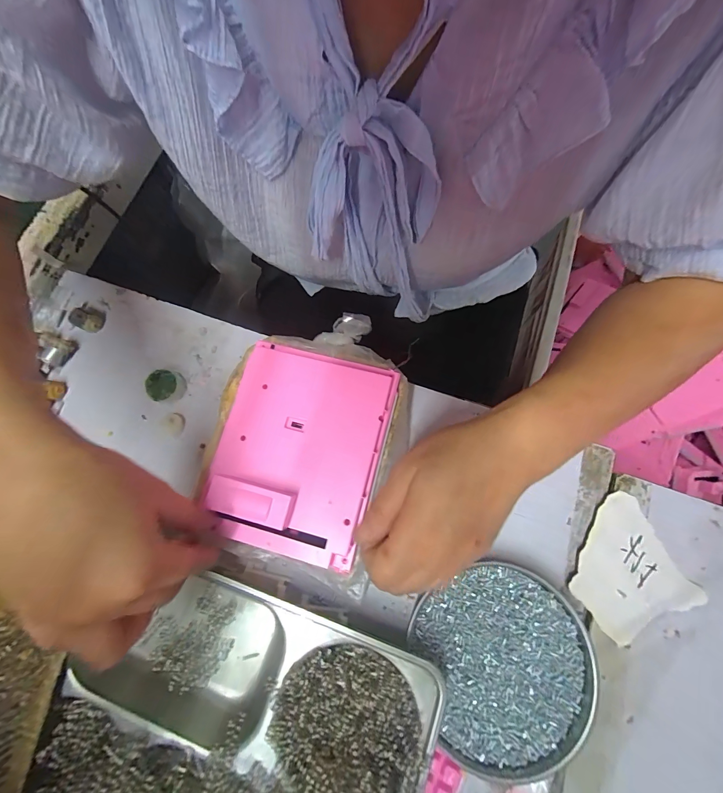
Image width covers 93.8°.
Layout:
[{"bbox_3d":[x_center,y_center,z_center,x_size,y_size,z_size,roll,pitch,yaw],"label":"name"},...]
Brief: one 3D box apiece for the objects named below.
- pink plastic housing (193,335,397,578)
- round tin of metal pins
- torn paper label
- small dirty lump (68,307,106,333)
[{"bbox_3d":[-0.050,0.037,0.263,0.126,0.020,0.155,15,73,5],"label":"pink plastic housing"},{"bbox_3d":[0.110,0.204,0.259,0.125,0.018,0.127,-1,75,2],"label":"round tin of metal pins"},{"bbox_3d":[0.212,0.140,0.277,0.087,0.007,0.092,-26,75,-7],"label":"torn paper label"},{"bbox_3d":[-0.289,-0.083,0.357,0.029,0.017,0.024,26,77,9],"label":"small dirty lump"}]

